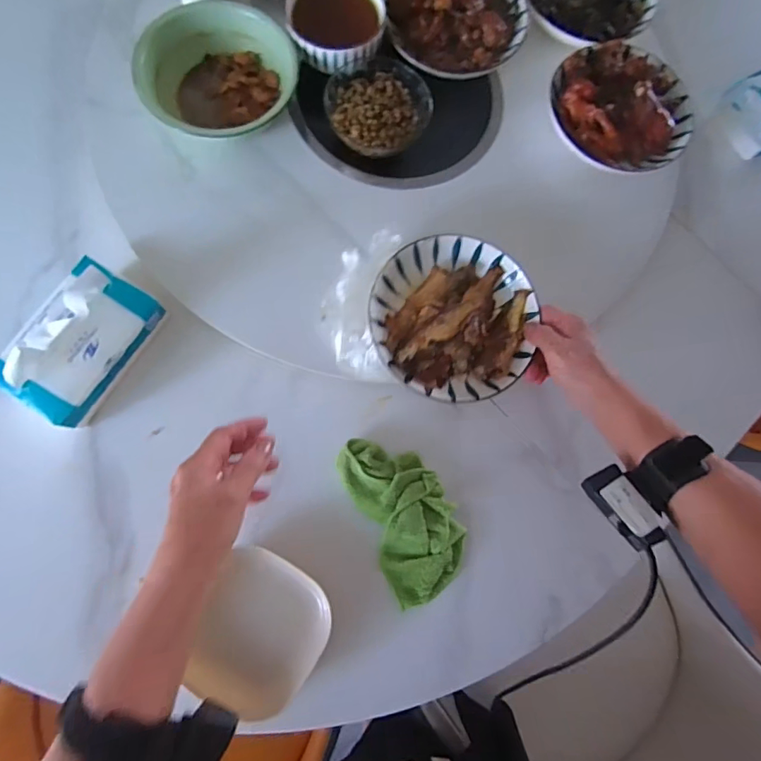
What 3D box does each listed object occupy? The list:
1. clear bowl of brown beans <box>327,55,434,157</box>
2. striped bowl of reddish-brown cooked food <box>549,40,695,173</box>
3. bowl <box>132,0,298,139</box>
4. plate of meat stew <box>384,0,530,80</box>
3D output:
[{"bbox_3d":[-0.006,-0.318,0.563,0.113,0.045,0.110,1,78,-4],"label":"clear bowl of brown beans"},{"bbox_3d":[0.296,-0.339,0.580,0.172,0.045,0.160,21,77,0],"label":"striped bowl of reddish-brown cooked food"},{"bbox_3d":[-0.185,-0.350,0.560,0.153,0.069,0.157,1,78,-4],"label":"bowl"},{"bbox_3d":[0.095,-0.463,0.594,0.167,0.043,0.165,1,78,-4],"label":"plate of meat stew"}]

